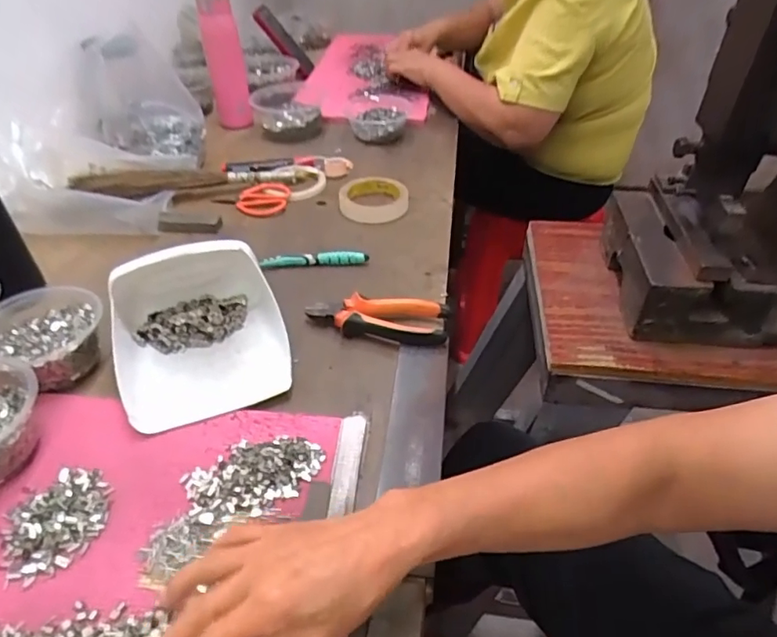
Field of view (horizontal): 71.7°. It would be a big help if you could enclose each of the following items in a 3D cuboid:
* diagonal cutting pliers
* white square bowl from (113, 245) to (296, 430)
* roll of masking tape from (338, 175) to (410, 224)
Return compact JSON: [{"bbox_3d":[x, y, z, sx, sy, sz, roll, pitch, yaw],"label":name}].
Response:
[{"bbox_3d":[-0.012,0.000,0.570,0.146,0.029,0.052,8,42,6],"label":"diagonal cutting pliers"},{"bbox_3d":[-0.187,-0.001,0.519,0.161,0.080,0.189,-11,43,-12],"label":"white square bowl"},{"bbox_3d":[-0.021,-0.176,0.783,0.098,0.022,0.101,-1,41,1],"label":"roll of masking tape"}]

